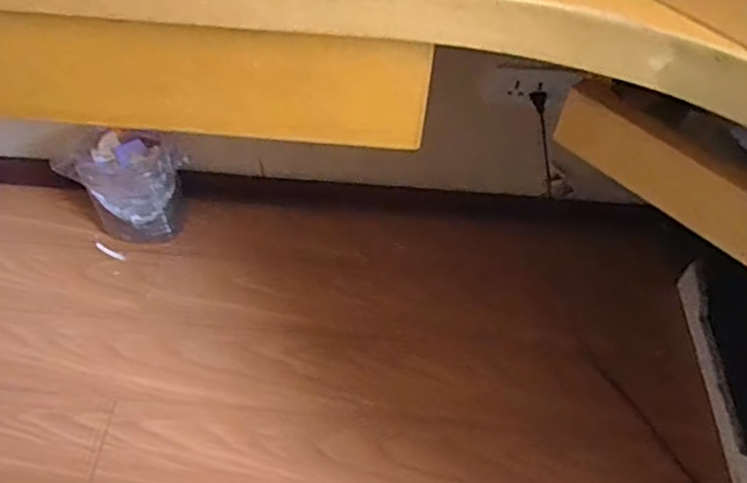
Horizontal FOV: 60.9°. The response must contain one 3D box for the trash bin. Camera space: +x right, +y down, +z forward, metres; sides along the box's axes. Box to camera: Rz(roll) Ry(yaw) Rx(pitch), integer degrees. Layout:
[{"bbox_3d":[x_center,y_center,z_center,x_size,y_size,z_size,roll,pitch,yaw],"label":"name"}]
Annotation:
[{"bbox_3d":[-0.435,-0.090,1.178,0.174,0.218,0.158,31,59,18],"label":"trash bin"}]

